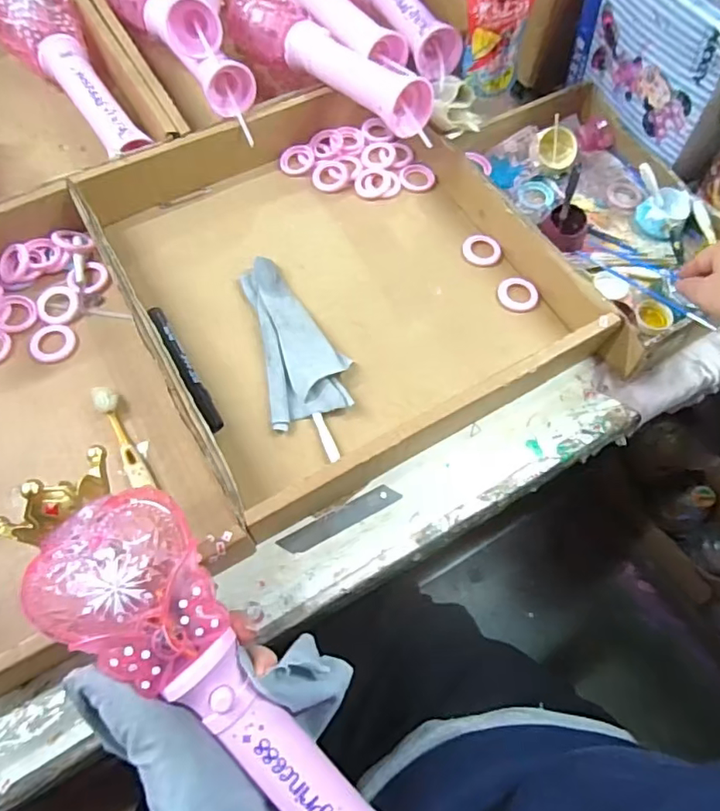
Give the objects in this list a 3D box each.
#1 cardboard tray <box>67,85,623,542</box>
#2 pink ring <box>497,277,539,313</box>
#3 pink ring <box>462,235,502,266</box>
[{"bbox_3d":[-0.023,-0.130,0.503,0.340,0.060,0.367,-28,70,-14],"label":"cardboard tray"},{"bbox_3d":[0.149,-0.105,0.519,0.038,0.008,0.035,1,66,-2],"label":"pink ring"},{"bbox_3d":[0.120,-0.153,0.543,0.037,0.004,0.035,1,66,-2],"label":"pink ring"}]

